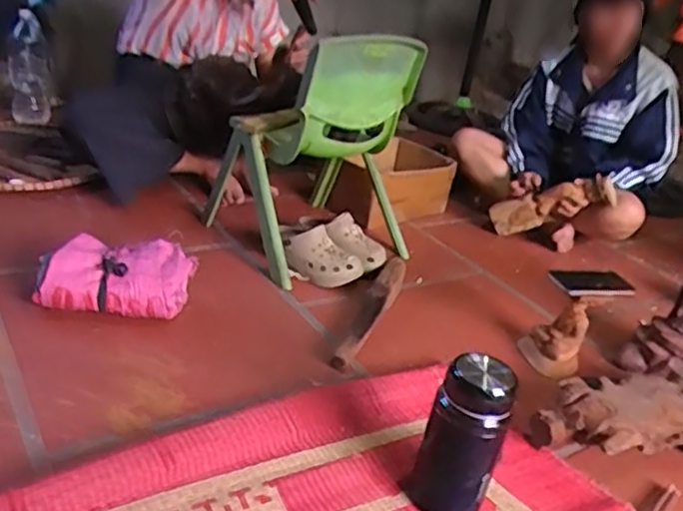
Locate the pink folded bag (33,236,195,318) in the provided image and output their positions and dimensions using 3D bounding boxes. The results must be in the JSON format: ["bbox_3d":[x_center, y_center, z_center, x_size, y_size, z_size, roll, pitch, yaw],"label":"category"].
[{"bbox_3d":[-0.386,0.035,1.128,0.259,0.111,0.092,2,27,-16],"label":"pink folded bag"}]

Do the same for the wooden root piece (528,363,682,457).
[{"bbox_3d":[0.479,0.263,1.042,0.350,0.093,0.174,-3,29,-24],"label":"wooden root piece"}]

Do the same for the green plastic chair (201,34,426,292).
[{"bbox_3d":[-0.041,-0.250,1.462,0.403,0.486,0.332,-11,32,-36],"label":"green plastic chair"}]

